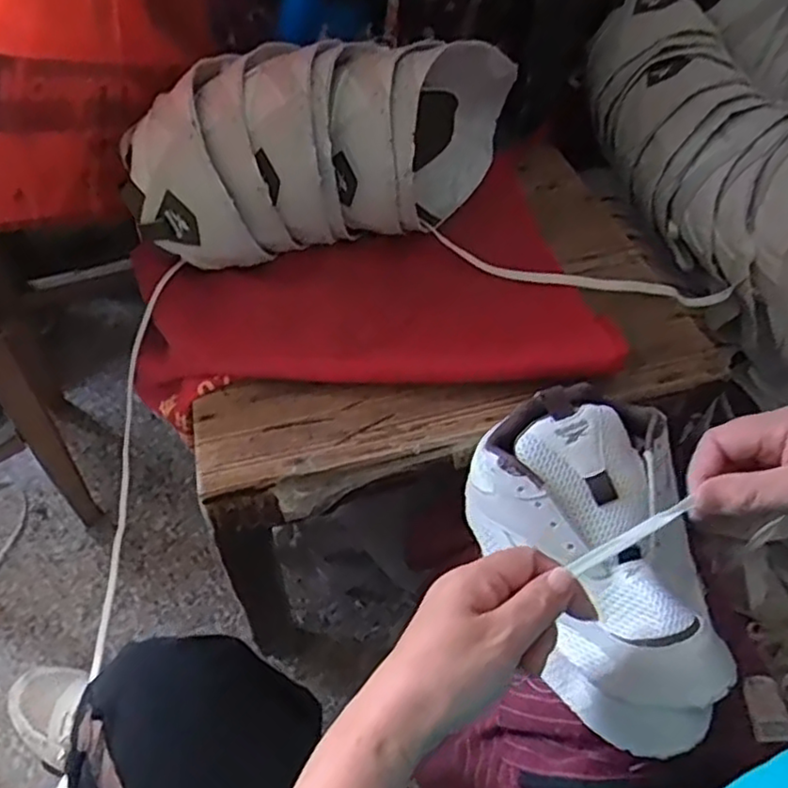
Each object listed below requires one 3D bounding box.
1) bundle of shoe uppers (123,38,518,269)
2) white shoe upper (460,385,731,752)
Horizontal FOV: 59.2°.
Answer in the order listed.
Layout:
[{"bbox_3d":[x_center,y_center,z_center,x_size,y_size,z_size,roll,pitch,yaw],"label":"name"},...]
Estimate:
[{"bbox_3d":[-0.032,-0.206,0.573,0.357,0.135,0.130,-18,59,-16],"label":"bundle of shoe uppers"},{"bbox_3d":[0.132,0.108,0.451,0.128,0.117,0.218,-6,57,-8],"label":"white shoe upper"}]

